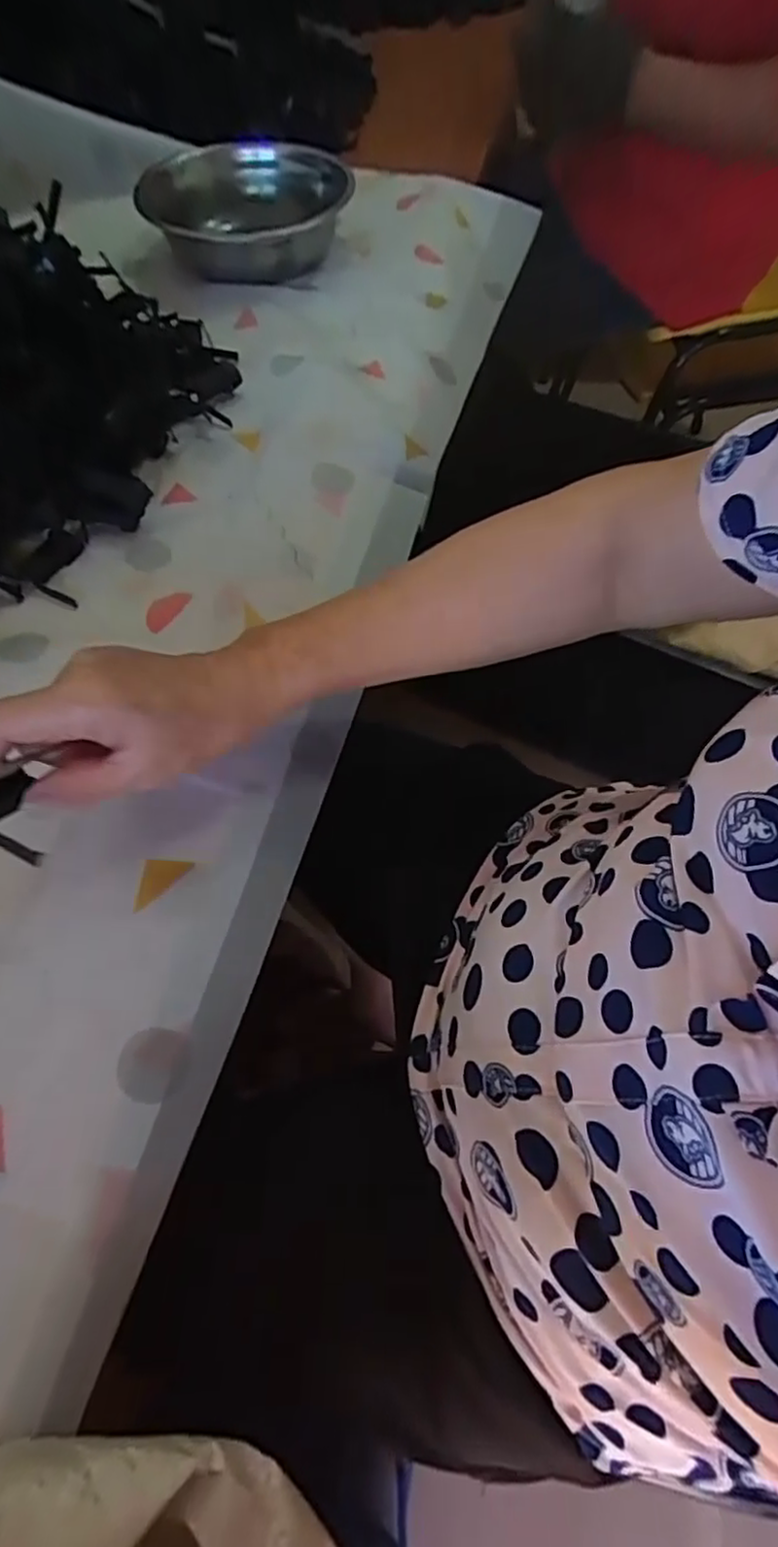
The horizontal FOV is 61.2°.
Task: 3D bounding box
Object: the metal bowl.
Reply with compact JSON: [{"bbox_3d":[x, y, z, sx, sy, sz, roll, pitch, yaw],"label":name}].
[{"bbox_3d":[-0.140,-0.548,0.642,0.186,0.045,0.196,-1,61,1],"label":"metal bowl"}]

